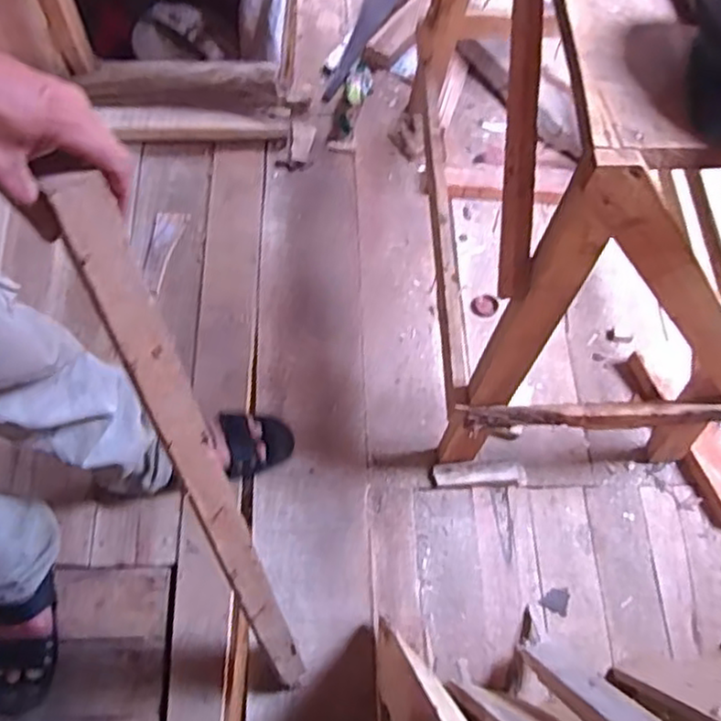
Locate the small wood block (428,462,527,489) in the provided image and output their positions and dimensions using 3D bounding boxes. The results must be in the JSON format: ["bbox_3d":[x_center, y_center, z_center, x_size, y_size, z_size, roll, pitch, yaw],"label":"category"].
[{"bbox_3d":[0.182,0.178,1.074,0.143,0.022,0.035,1,66,1],"label":"small wood block"}]

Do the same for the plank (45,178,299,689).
[{"bbox_3d":[-0.132,0.149,0.656,0.041,0.700,0.012,-28,46,-19],"label":"plank"}]

